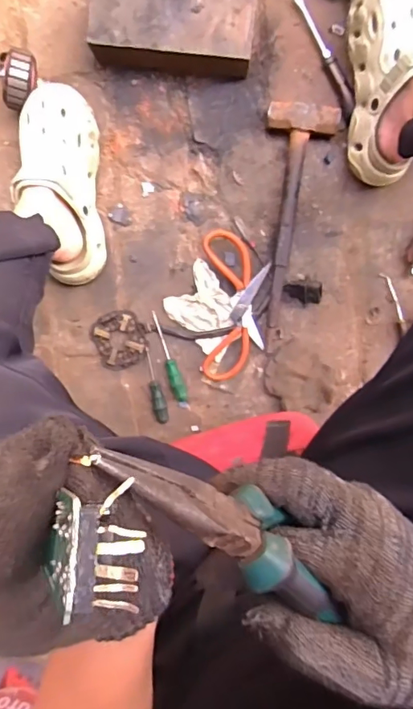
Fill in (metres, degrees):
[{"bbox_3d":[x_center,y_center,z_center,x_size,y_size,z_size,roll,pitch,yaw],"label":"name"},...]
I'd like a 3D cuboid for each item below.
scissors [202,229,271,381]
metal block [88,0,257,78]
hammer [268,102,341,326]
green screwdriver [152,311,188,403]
[{"bbox_3d":[0.044,-0.071,0.758,0.094,0.035,0.225,1,99,2],"label":"scissors"},{"bbox_3d":[-0.044,-0.458,0.677,0.219,0.062,0.122,7,99,1],"label":"metal block"},{"bbox_3d":[0.123,-0.194,0.723,0.098,0.041,0.315,6,99,1],"label":"hammer"},{"bbox_3d":[-0.061,0.006,0.775,0.023,0.016,0.148,-18,98,5],"label":"green screwdriver"}]

